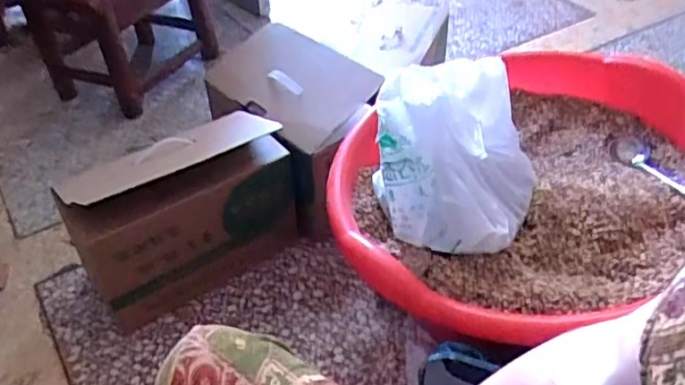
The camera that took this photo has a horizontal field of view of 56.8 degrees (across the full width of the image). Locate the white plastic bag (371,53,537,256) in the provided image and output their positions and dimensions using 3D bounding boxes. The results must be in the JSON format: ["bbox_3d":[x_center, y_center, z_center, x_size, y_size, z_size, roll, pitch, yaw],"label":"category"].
[{"bbox_3d":[0.154,-0.077,0.904,0.198,0.221,0.268,1,43,5],"label":"white plastic bag"}]

